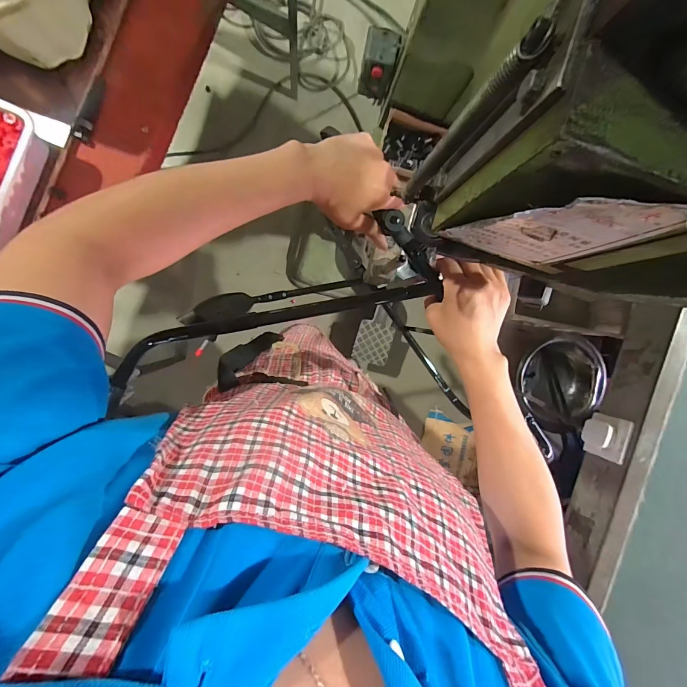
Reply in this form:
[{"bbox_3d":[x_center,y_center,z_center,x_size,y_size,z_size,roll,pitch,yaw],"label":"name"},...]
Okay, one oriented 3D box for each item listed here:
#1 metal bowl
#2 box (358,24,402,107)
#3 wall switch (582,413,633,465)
[{"bbox_3d":[0.886,0.168,1.449,0.332,0.142,0.352,0,93,-7],"label":"metal bowl"},{"bbox_3d":[0.054,-0.449,0.561,0.054,0.080,0.058,8,92,-7],"label":"box"},{"bbox_3d":[0.533,0.190,0.708,0.027,0.079,0.085,9,92,-7],"label":"wall switch"}]

